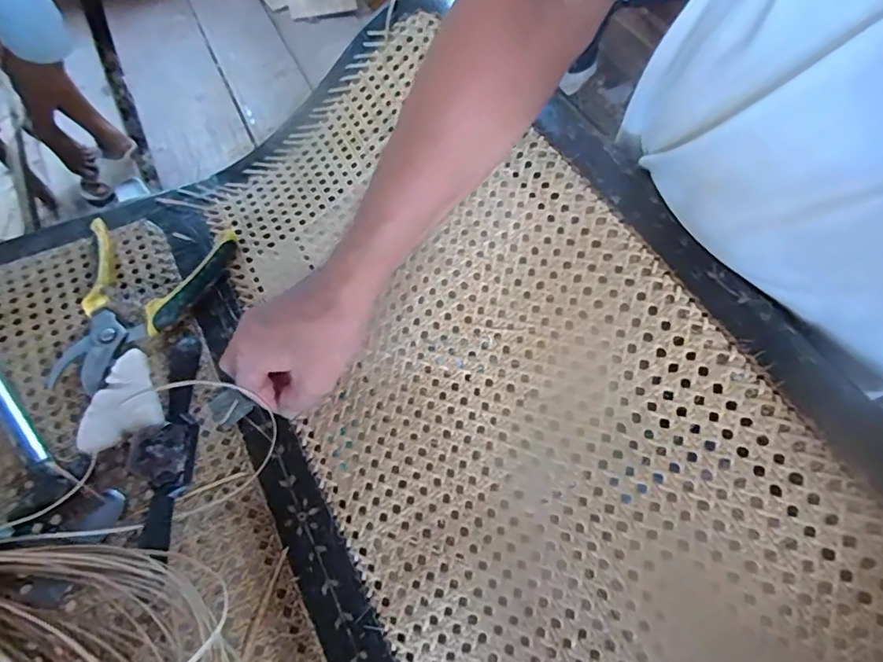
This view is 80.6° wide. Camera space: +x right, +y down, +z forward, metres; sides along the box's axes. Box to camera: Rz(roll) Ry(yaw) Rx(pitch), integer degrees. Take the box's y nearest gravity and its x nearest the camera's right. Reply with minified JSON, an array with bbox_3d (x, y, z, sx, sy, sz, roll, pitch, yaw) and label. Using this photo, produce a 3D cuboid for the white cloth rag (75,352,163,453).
[{"bbox_3d":[-0.266,0.057,0.426,0.062,0.014,0.065,-25,65,-13],"label":"white cloth rag"}]

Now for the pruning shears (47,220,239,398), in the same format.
[{"bbox_3d":[-0.268,-0.028,0.472,0.134,0.018,0.168,-1,62,0],"label":"pruning shears"}]

